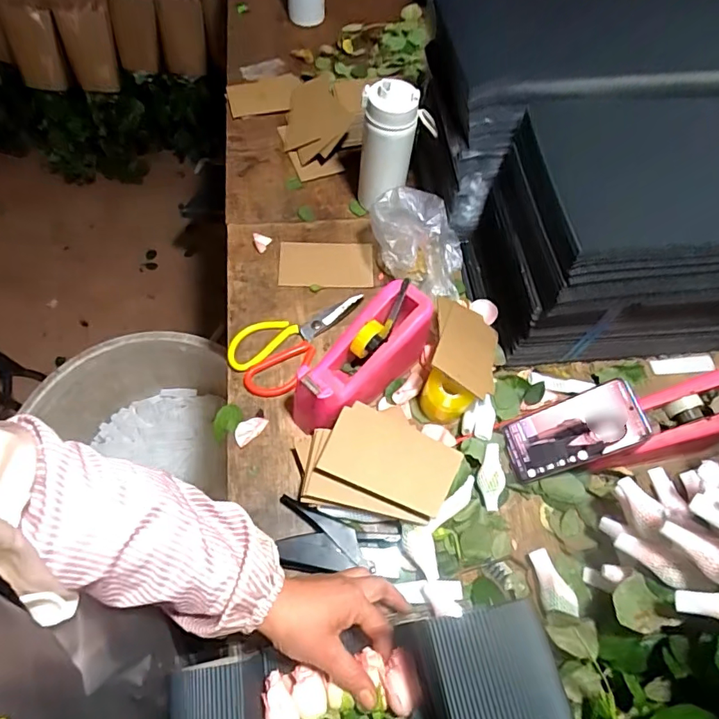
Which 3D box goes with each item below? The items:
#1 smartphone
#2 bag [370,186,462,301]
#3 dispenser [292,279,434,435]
[{"bbox_3d":[0.242,0.085,0.566,0.010,0.156,0.072,15,51,-48],"label":"smartphone"},{"bbox_3d":[0.079,-0.154,0.683,0.141,0.093,0.122,12,63,2],"label":"bag"},{"bbox_3d":[0.001,-0.001,0.597,0.193,0.103,0.074,-37,71,-20],"label":"dispenser"}]

